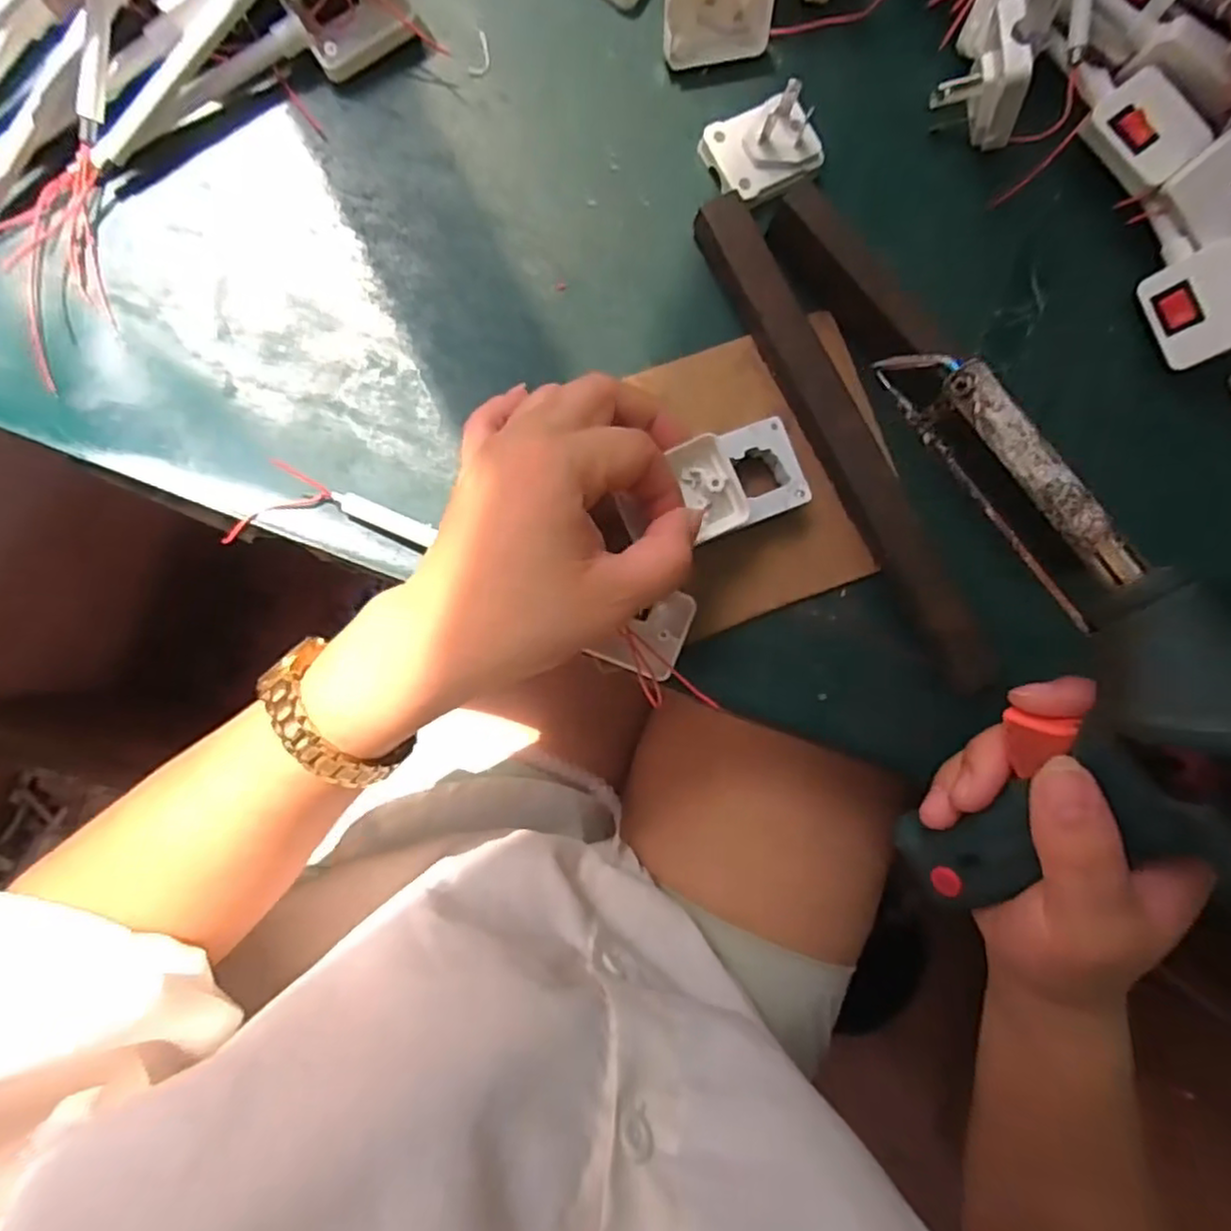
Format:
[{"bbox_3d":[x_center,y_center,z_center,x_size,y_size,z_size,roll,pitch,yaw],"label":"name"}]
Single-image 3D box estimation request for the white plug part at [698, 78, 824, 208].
[{"bbox_3d":[0.065,-0.204,0.299,0.044,0.025,0.037,-27,90,-6],"label":"white plug part"}]

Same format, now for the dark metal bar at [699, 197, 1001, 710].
[{"bbox_3d":[0.100,-0.073,0.299,0.023,0.019,0.229,-29,90,-6],"label":"dark metal bar"}]

